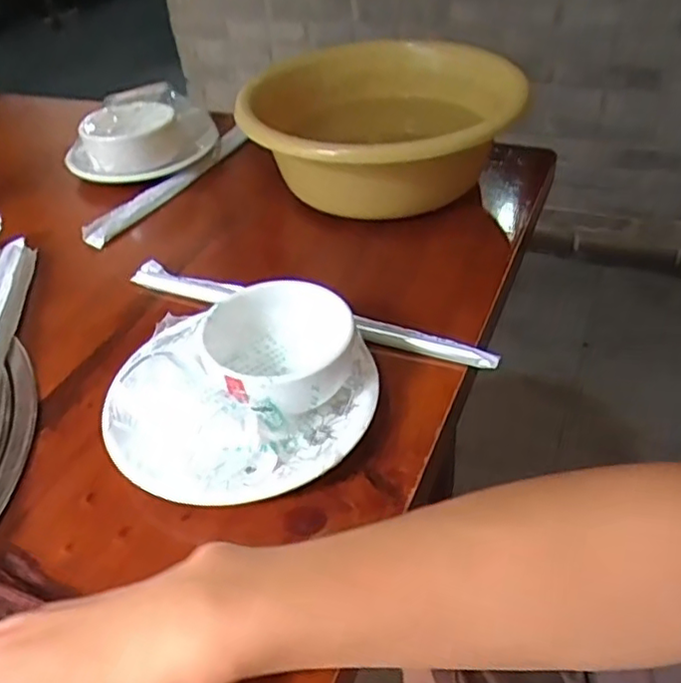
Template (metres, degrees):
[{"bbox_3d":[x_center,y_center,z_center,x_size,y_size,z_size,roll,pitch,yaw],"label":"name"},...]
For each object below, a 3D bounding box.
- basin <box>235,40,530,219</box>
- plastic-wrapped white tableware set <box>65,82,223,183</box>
[{"bbox_3d":[0.038,-0.192,0.609,0.249,0.109,0.248,-3,42,2],"label":"basin"},{"bbox_3d":[-0.197,-0.215,0.661,0.123,0.060,0.131,10,44,16],"label":"plastic-wrapped white tableware set"}]

